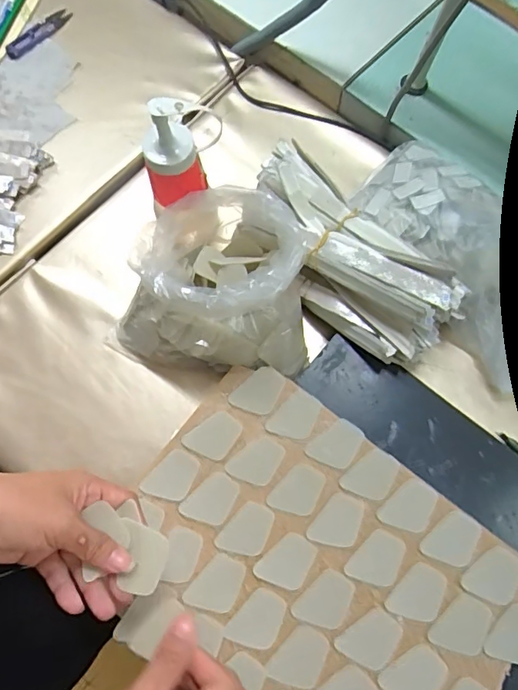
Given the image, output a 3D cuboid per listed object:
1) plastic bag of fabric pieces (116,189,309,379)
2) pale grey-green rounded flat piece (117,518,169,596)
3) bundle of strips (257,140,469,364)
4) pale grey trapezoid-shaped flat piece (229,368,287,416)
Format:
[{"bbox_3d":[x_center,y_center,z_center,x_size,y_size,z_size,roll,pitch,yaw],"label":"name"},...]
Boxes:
[{"bbox_3d":[-0.037,-0.067,0.439,0.179,0.100,0.153,9,72,3],"label":"plastic bag of fabric pieces"},{"bbox_3d":[-0.084,0.150,0.338,0.035,0.008,0.043,11,72,4],"label":"pale grey-green rounded flat piece"},{"bbox_3d":[0.078,-0.085,0.453,0.090,0.081,0.230,-39,76,-12],"label":"bundle of strips"},{"bbox_3d":[0.001,0.045,0.449,0.049,0.007,0.035,-43,77,-13],"label":"pale grey trapezoid-shaped flat piece"}]

